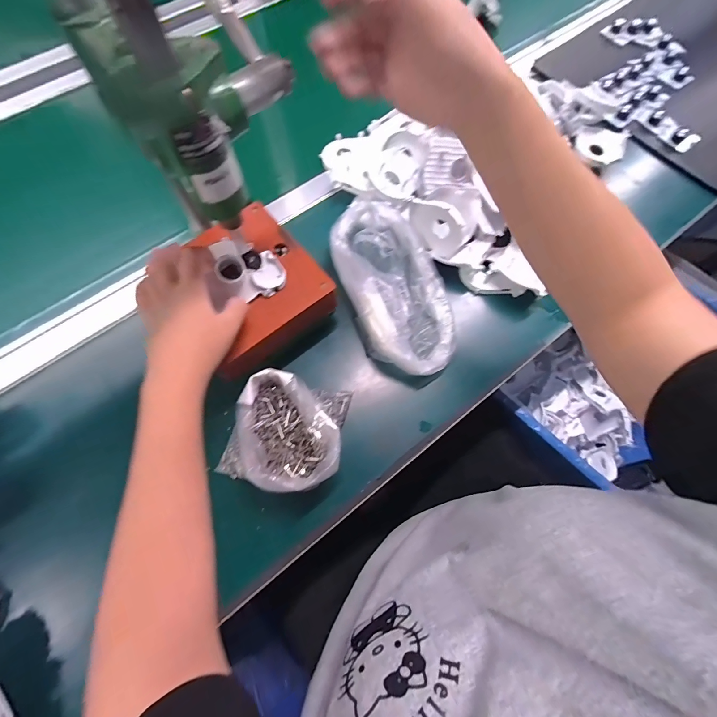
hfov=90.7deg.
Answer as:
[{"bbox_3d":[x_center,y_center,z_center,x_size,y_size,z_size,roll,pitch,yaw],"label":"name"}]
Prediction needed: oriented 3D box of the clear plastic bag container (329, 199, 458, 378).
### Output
[{"bbox_3d":[0.044,-0.091,0.436,0.118,0.050,0.230,-19,71,-7],"label":"clear plastic bag container"}]

